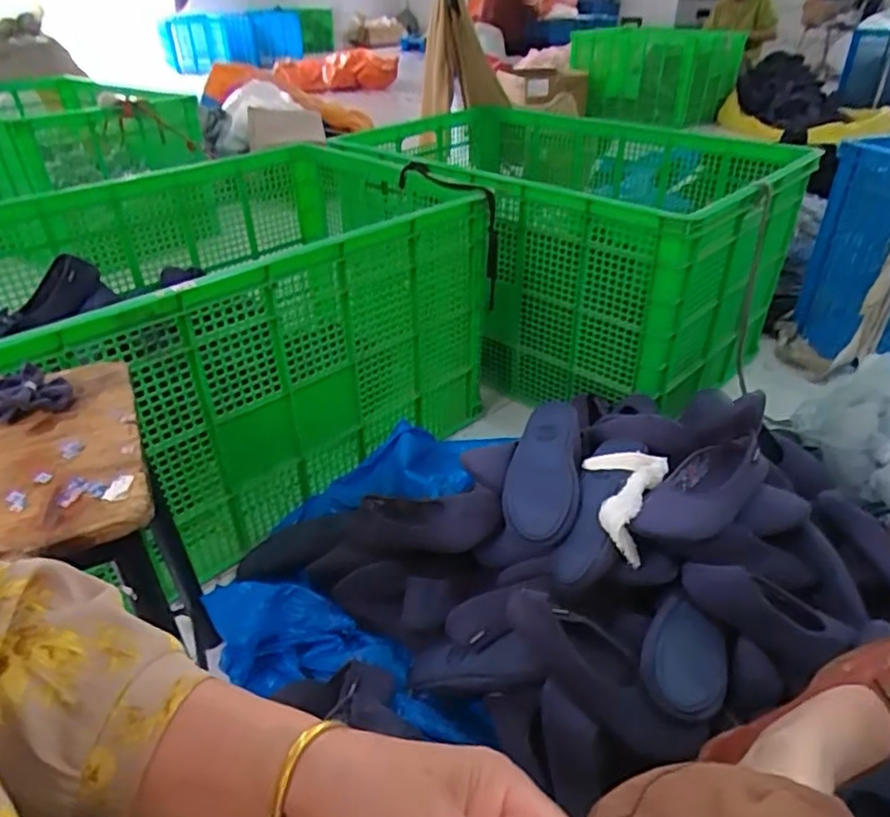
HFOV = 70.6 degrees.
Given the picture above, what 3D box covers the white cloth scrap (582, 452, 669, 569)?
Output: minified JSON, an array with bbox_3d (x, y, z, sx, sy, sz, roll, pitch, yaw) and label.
[{"bbox_3d":[0.231,0.120,0.842,0.108,0.062,0.160,11,37,18],"label":"white cloth scrap"}]

